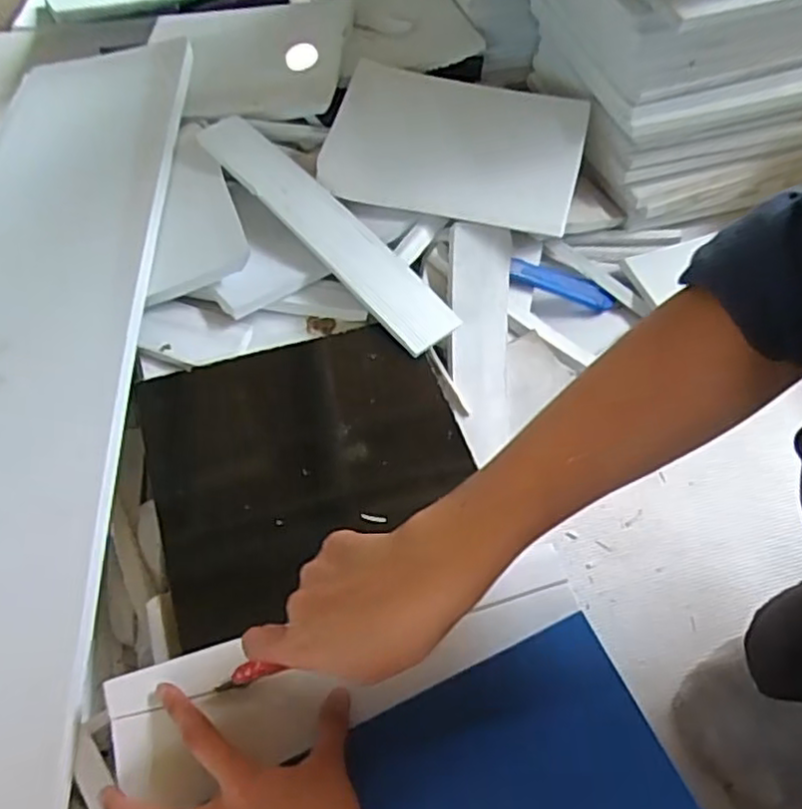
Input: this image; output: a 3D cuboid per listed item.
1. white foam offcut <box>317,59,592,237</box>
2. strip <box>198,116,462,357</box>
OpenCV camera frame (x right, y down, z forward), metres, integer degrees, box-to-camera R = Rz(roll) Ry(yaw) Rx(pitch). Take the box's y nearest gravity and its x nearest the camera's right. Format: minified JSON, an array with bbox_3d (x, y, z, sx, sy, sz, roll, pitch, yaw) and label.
[{"bbox_3d":[0.050,-0.239,0.622,0.223,0.016,0.169,12,66,6],"label":"white foam offcut"},{"bbox_3d":[-0.065,-0.154,0.583,0.052,0.012,0.283,-39,76,-23],"label":"strip"}]

